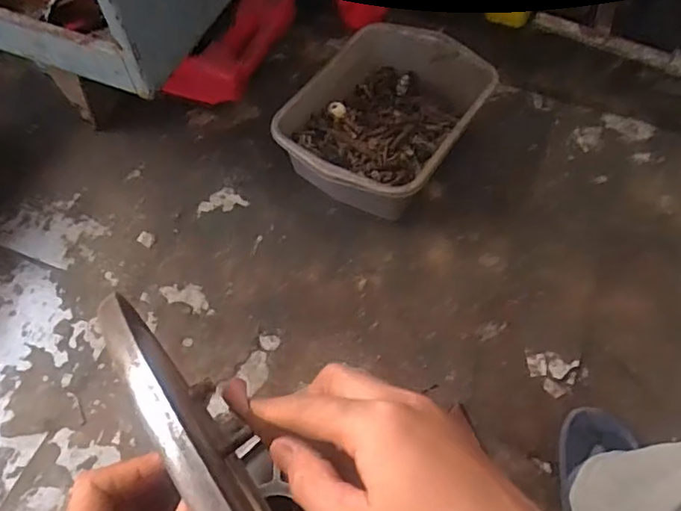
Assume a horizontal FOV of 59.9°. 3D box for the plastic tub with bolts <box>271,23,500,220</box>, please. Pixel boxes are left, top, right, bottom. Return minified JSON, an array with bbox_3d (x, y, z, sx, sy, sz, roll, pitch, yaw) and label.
[{"bbox_3d":[0.073,-0.217,0.986,0.274,0.125,0.350,35,65,20],"label":"plastic tub with bolts"}]

